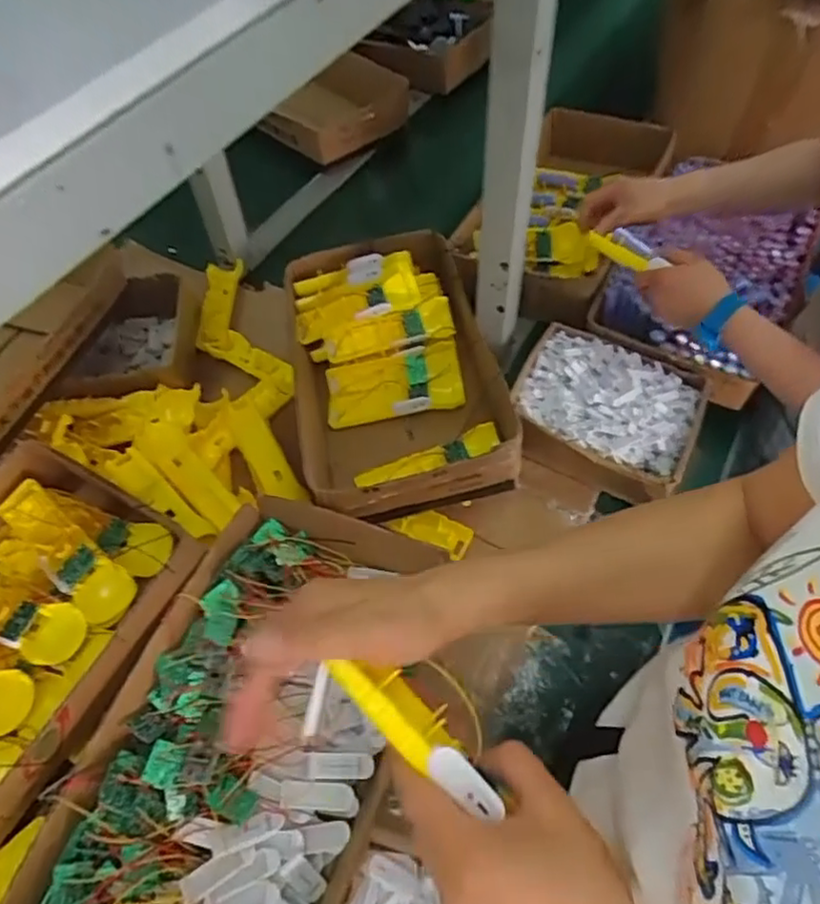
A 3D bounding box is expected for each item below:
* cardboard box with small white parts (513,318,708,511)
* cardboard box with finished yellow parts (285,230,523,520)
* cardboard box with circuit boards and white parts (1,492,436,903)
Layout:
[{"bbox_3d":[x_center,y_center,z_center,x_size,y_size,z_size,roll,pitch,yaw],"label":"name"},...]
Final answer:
[{"bbox_3d":[0.230,-0.037,0.781,0.209,0.098,0.179,19,59,15],"label":"cardboard box with small white parts"},{"bbox_3d":[-0.024,-0.100,0.783,0.230,0.089,0.382,-10,56,-4],"label":"cardboard box with finished yellow parts"},{"bbox_3d":[-0.134,0.251,0.543,0.227,0.072,0.426,18,58,14],"label":"cardboard box with circuit boards and white parts"}]

